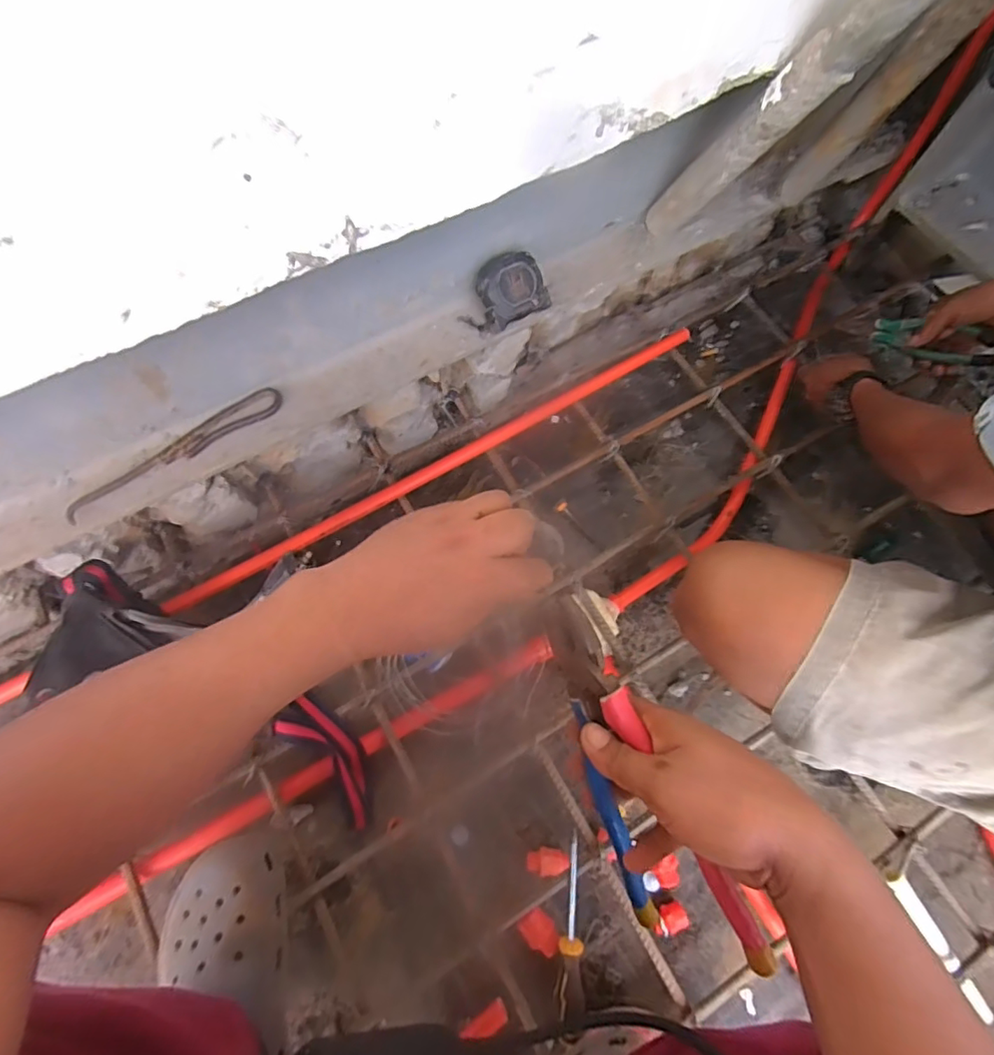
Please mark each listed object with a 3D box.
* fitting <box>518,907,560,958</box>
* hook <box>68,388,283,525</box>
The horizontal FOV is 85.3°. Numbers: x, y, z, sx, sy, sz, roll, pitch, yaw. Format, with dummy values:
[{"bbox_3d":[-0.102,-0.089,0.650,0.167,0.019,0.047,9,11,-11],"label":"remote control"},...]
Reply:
[{"bbox_3d":[0.051,0.477,0.631,0.036,0.012,0.047,-44,55,-1],"label":"fitting"},{"bbox_3d":[-0.380,-0.093,0.638,0.265,0.011,0.038,-32,79,-12],"label":"hook"}]

